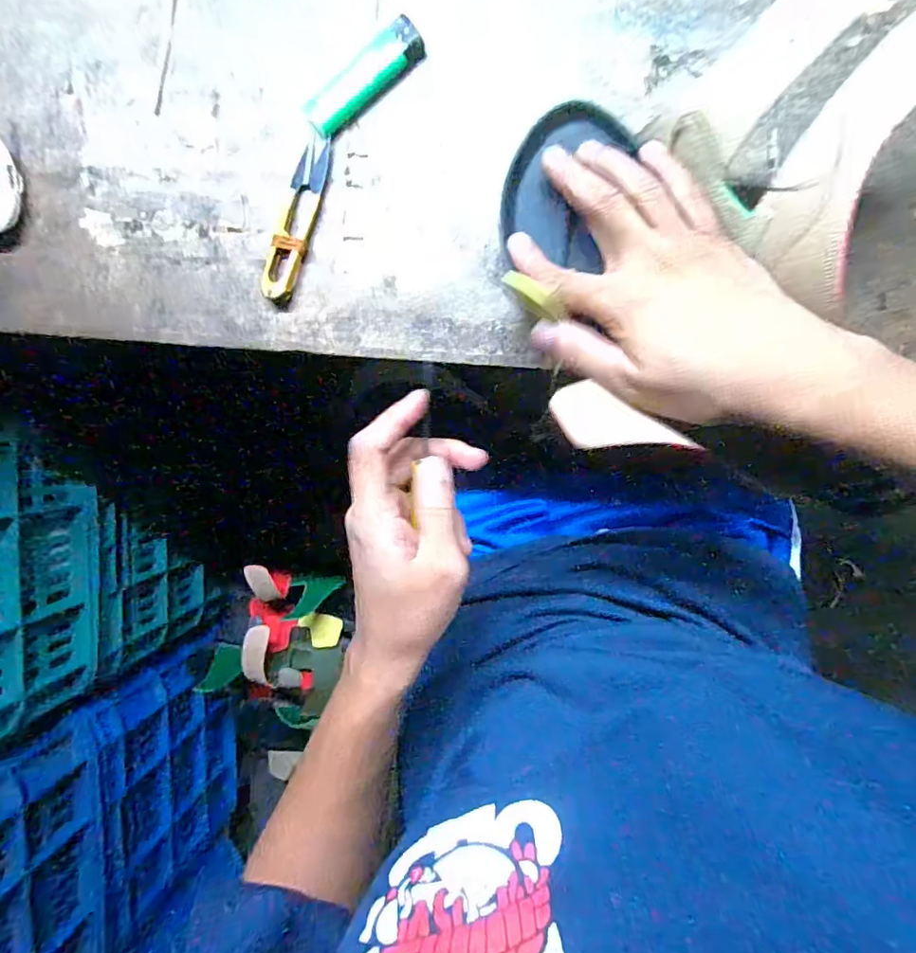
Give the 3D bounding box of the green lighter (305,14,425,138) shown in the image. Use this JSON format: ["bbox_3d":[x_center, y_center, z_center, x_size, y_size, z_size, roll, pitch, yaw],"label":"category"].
[{"bbox_3d":[-0.057,-0.242,0.321,0.079,0.012,0.022,-36,91,8],"label":"green lighter"}]

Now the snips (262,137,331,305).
[{"bbox_3d":[-0.102,-0.161,0.330,0.021,0.011,0.102,17,97,4],"label":"snips"}]

